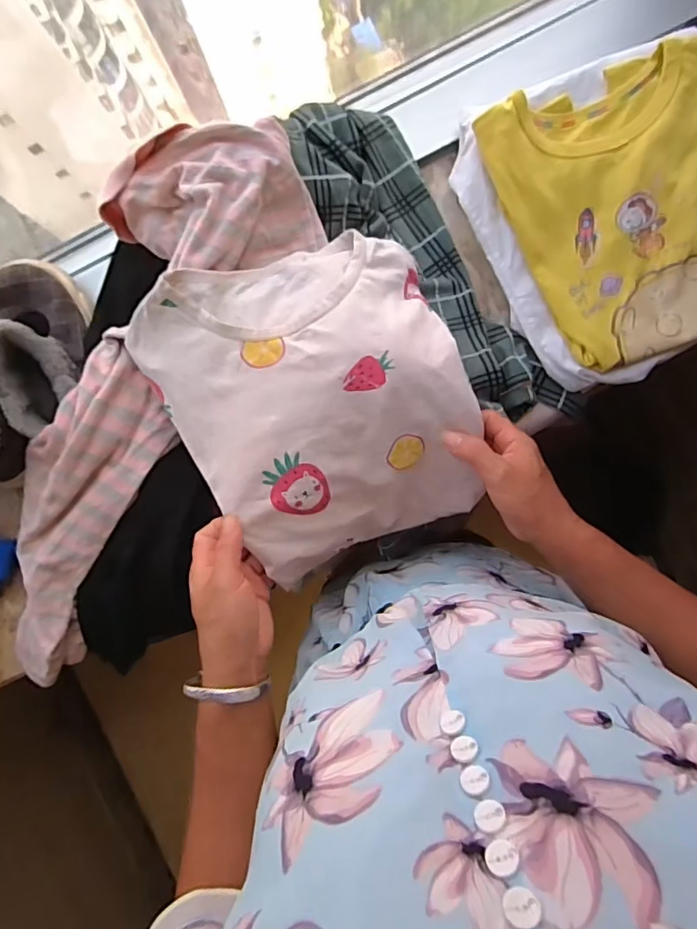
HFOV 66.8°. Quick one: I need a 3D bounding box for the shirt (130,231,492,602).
[{"bbox_3d":[-0.026,-0.051,0.476,0.258,0.081,0.287,-23,89,2],"label":"shirt"}]

